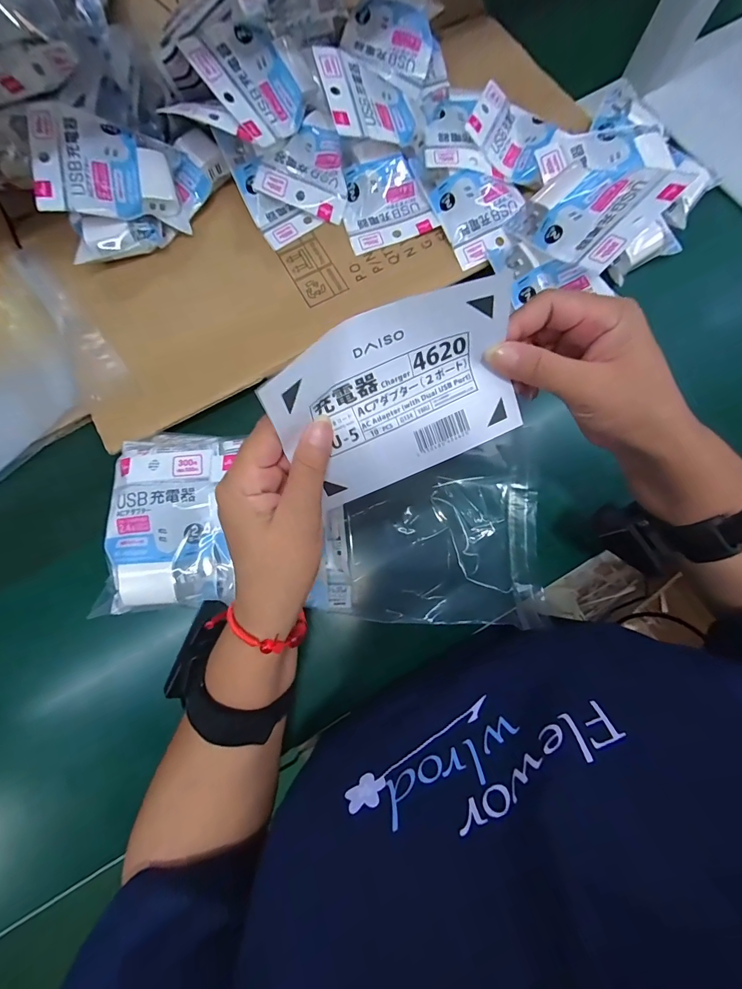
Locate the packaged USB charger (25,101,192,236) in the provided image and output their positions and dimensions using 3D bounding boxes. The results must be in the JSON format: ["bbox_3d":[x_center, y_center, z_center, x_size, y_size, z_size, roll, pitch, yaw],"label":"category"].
[{"bbox_3d":[-0.256,-0.321,0.380,0.124,0.021,0.094,-9,97,-23],"label":"packaged USB charger"}]

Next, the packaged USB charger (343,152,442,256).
[{"bbox_3d":[0.017,-0.311,0.412,0.093,0.024,0.080,-18,79,-4],"label":"packaged USB charger"}]

